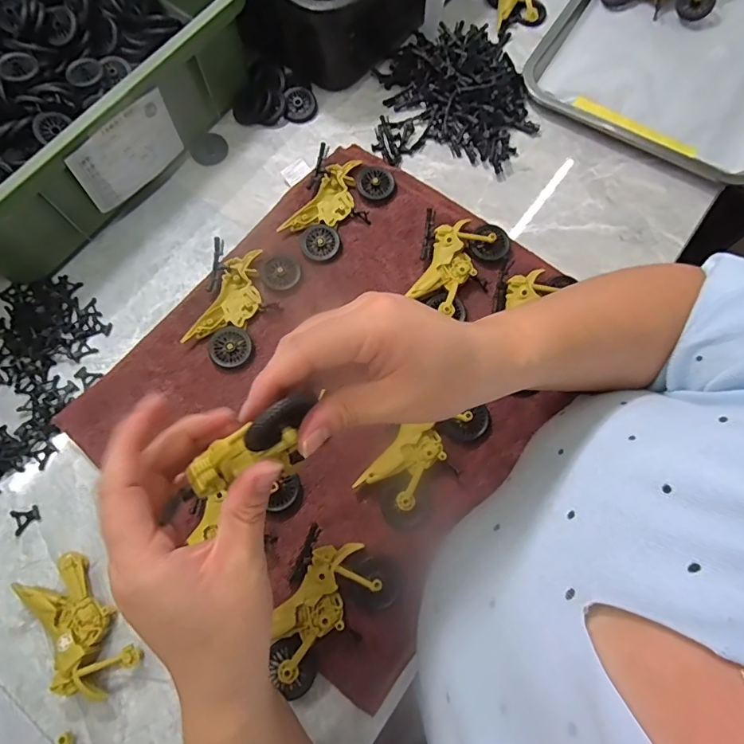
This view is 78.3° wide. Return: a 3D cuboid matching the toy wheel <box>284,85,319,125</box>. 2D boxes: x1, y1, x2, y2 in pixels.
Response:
[{"bbox_3d":[-0.077,-0.288,0.494,0.034,0.008,0.037,-3,97,-9],"label":"toy wheel"}]

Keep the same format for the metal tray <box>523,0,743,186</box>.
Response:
[{"bbox_3d":[0.353,-0.382,0.510,0.259,0.024,0.356,31,75,10],"label":"metal tray"}]

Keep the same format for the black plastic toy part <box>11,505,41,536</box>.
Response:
[{"bbox_3d":[-0.279,0.118,0.368,0.019,0.004,0.020,-27,74,-8],"label":"black plastic toy part"}]

